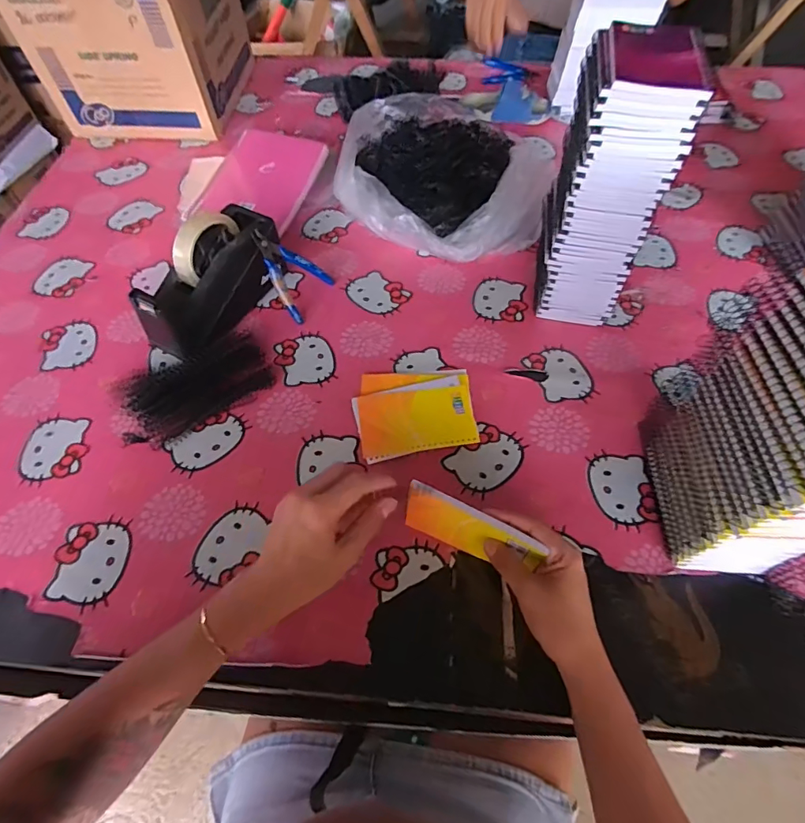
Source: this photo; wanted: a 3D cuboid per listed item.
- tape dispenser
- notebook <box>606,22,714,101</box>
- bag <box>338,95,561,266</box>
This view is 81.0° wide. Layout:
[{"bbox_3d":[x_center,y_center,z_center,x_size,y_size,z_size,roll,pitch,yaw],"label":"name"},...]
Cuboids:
[{"bbox_3d":[-0.245,-0.170,0.604,0.086,0.117,0.205,23,60,16],"label":"tape dispenser"},{"bbox_3d":[0.230,-0.325,0.432,0.082,0.013,0.127,9,59,6],"label":"notebook"},{"bbox_3d":[0.071,-0.385,0.745,0.313,0.098,0.348,9,57,7],"label":"bag"}]

